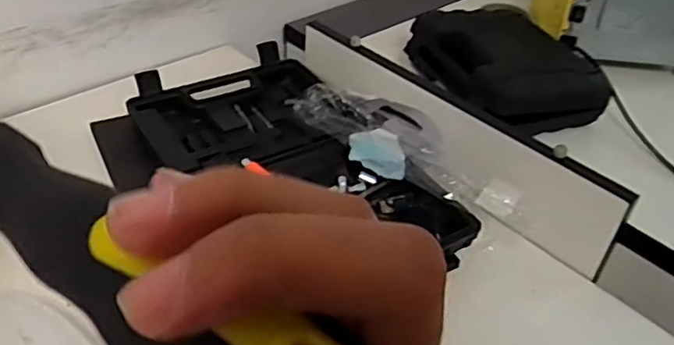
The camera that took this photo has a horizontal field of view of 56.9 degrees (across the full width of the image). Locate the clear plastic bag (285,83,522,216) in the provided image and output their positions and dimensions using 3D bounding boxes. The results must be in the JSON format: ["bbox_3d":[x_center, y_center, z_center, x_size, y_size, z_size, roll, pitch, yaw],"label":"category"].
[{"bbox_3d":[0.066,-0.025,0.619,0.246,0.058,0.061,28,44,25],"label":"clear plastic bag"}]

